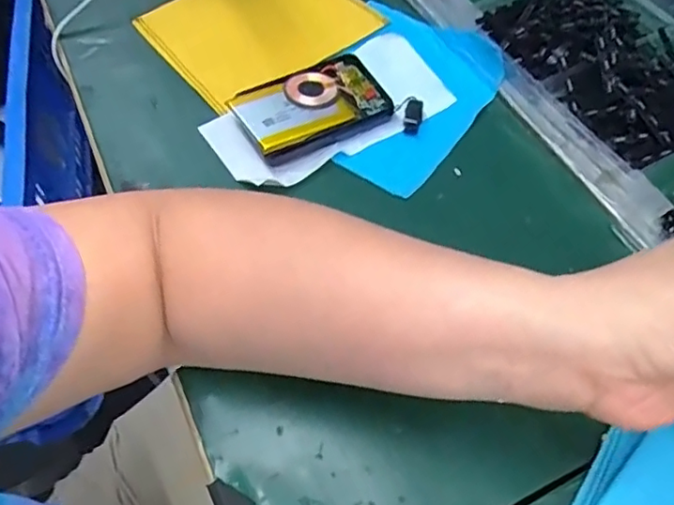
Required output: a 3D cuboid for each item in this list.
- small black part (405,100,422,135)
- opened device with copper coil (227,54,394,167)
[{"bbox_3d":[0.057,-0.102,0.440,0.012,0.005,0.027,12,84,9],"label":"small black part"},{"bbox_3d":[-0.018,-0.113,0.441,0.111,0.014,0.074,-25,61,-13],"label":"opened device with copper coil"}]

